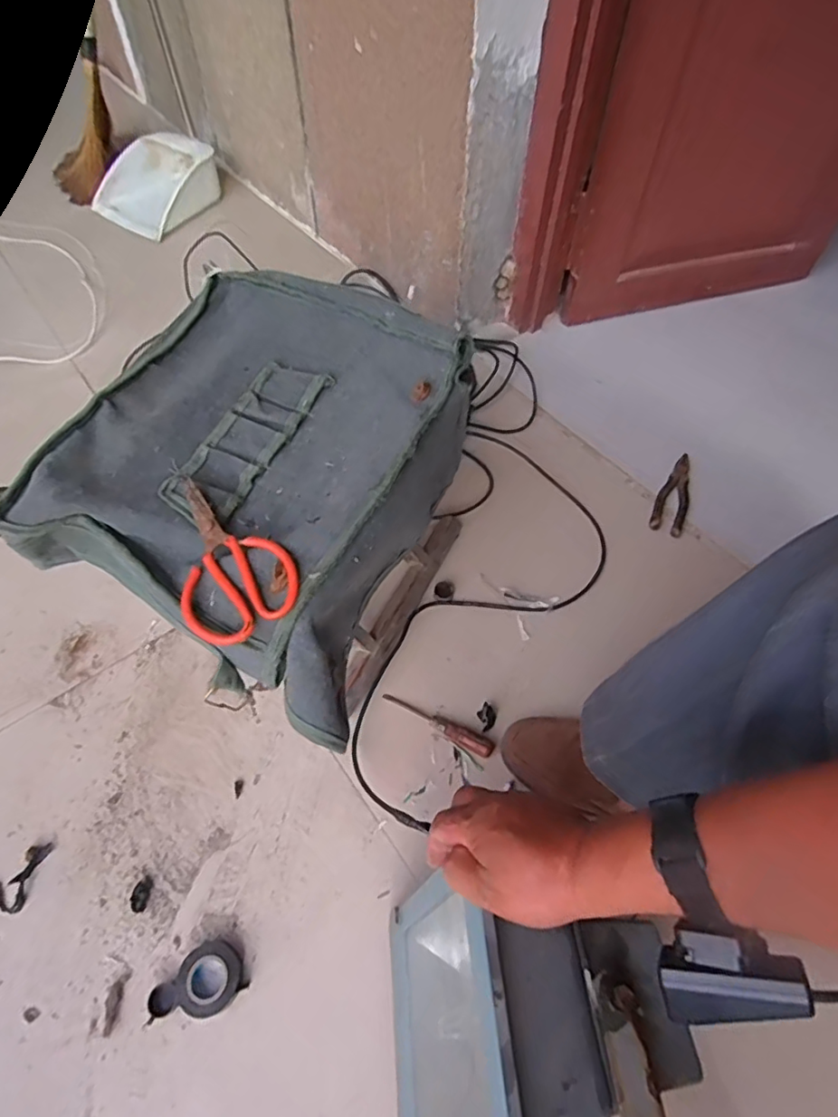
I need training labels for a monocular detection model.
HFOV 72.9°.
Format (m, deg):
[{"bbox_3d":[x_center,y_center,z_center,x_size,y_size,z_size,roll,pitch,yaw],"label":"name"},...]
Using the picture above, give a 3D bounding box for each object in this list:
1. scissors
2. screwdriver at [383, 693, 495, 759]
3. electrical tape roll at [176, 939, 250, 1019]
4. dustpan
[{"bbox_3d":[-0.166,0.001,0.469,0.090,0.026,0.144,-33,63,-21],"label":"scissors"},{"bbox_3d":[0.022,0.199,0.688,0.145,0.018,0.020,24,60,12],"label":"screwdriver"},{"bbox_3d":[-0.205,0.409,0.553,0.059,0.017,0.058,-36,66,-22],"label":"electrical tape roll"},{"bbox_3d":[-0.620,-0.891,1.342,0.246,0.098,0.254,24,59,14],"label":"dustpan"}]

